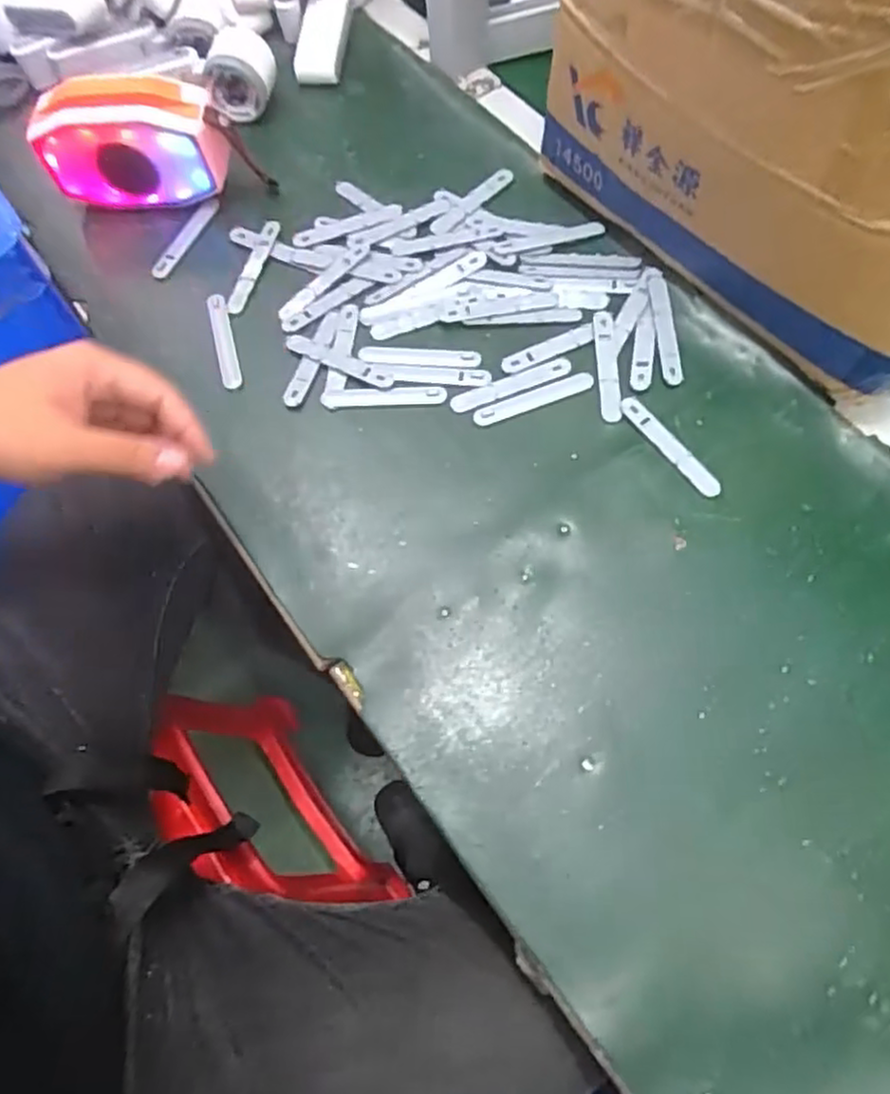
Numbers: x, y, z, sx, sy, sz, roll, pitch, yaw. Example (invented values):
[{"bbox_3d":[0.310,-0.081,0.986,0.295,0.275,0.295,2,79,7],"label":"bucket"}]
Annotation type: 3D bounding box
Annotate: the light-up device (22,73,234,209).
[{"bbox_3d":[-0.257,-0.332,0.579,0.148,0.088,0.050,-1,67,1],"label":"light-up device"}]

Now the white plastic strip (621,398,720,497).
[{"bbox_3d":[0.164,-0.074,0.510,0.018,0.005,0.095,-33,70,-12],"label":"white plastic strip"}]

